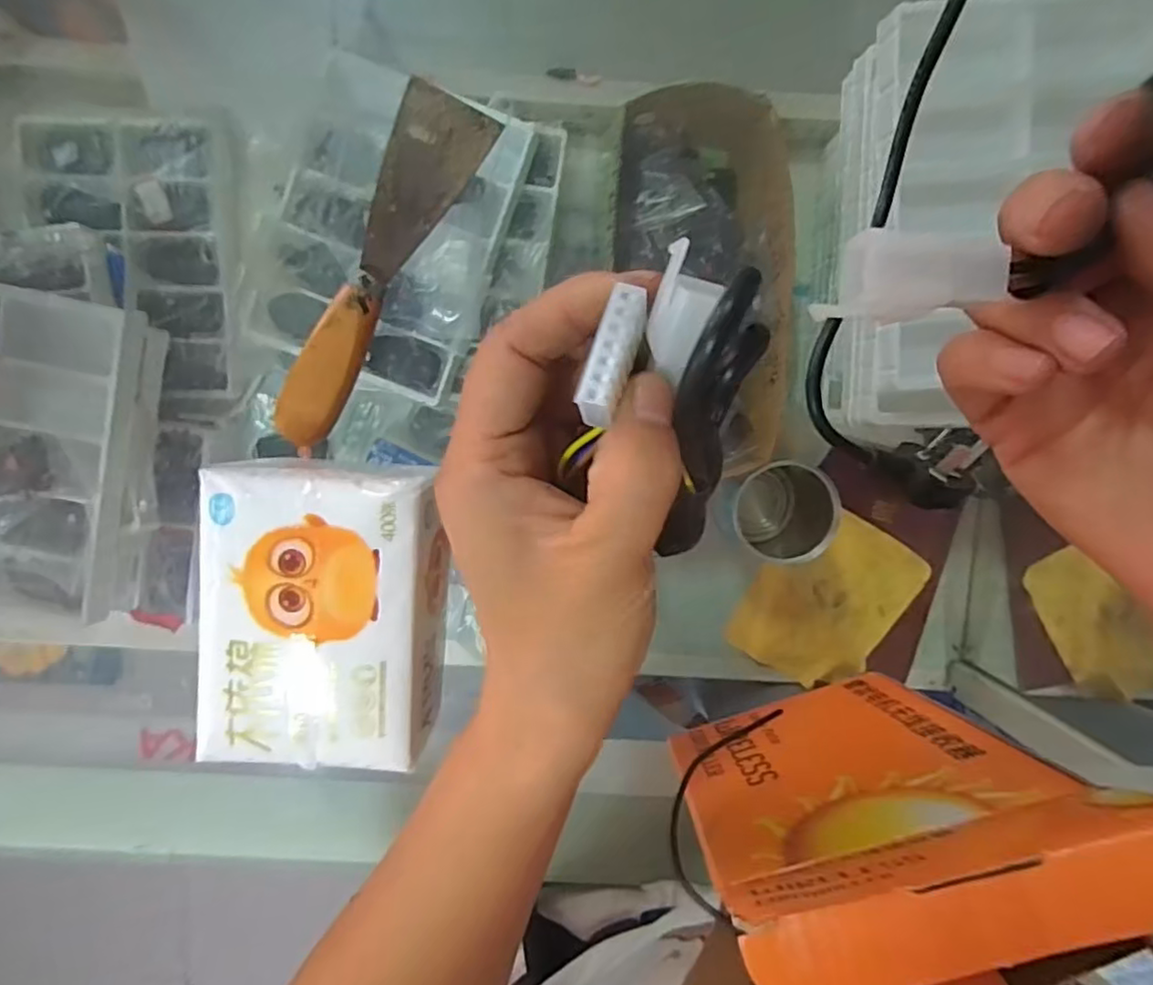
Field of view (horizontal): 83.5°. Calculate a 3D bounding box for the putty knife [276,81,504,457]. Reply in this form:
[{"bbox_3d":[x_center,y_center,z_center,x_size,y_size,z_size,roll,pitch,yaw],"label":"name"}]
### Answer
[{"bbox_3d":[-0.094,-0.103,0.291,0.042,0.024,0.168,28,94,-3],"label":"putty knife"}]

